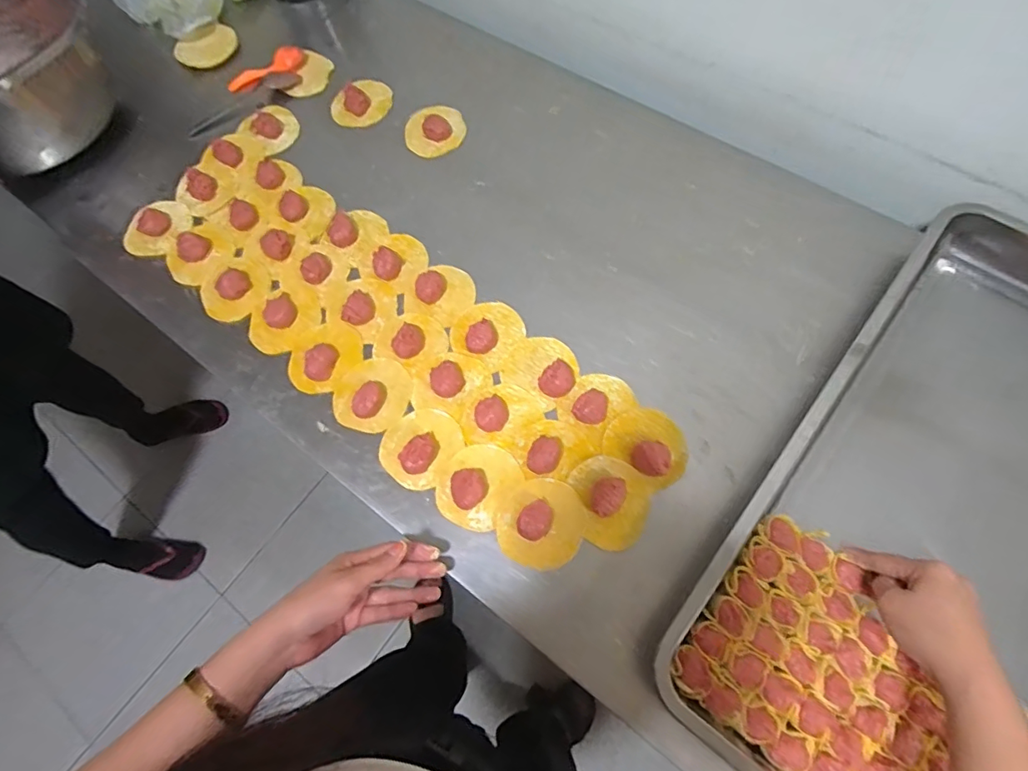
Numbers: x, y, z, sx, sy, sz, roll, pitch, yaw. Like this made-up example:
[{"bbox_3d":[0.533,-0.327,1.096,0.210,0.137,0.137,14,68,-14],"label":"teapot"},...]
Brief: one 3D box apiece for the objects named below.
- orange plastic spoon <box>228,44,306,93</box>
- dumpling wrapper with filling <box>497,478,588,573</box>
[{"bbox_3d":[-0.349,-0.447,0.730,0.112,0.033,0.031,-18,63,-5],"label":"orange plastic spoon"},{"bbox_3d":[0.027,0.130,0.496,0.078,0.022,0.084,-2,63,4],"label":"dumpling wrapper with filling"}]

